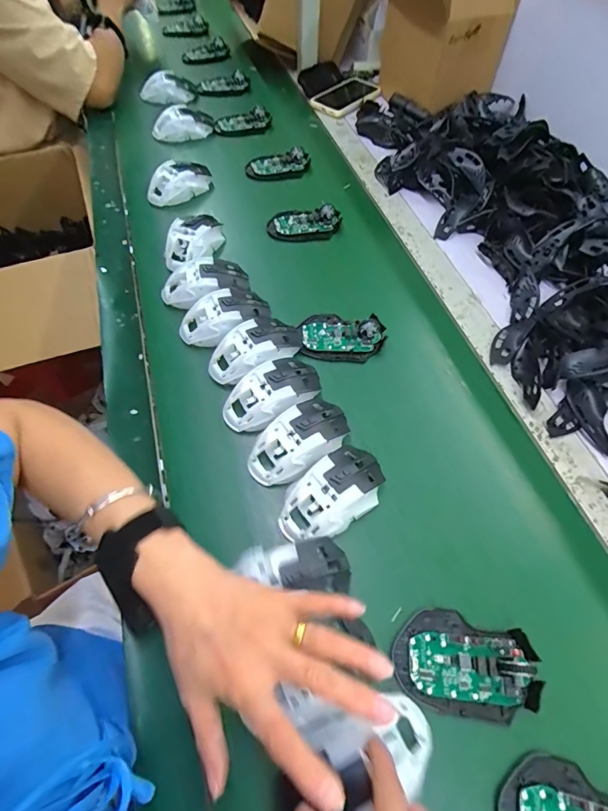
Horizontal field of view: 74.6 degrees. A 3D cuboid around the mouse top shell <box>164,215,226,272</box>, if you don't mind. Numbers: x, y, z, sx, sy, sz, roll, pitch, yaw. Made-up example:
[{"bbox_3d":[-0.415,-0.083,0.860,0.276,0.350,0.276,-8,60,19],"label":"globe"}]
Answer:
[{"bbox_3d":[-0.170,-0.250,0.604,0.059,0.035,0.114,22,65,9],"label":"mouse top shell"}]

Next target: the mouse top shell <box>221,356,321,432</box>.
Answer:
[{"bbox_3d":[-0.035,-0.015,0.459,0.117,0.034,0.066,-31,68,-15],"label":"mouse top shell"}]

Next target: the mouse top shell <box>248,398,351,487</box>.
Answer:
[{"bbox_3d":[-0.003,0.040,0.428,0.115,0.035,0.065,-38,70,-18],"label":"mouse top shell"}]

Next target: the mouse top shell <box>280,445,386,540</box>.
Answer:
[{"bbox_3d":[0.029,0.092,0.403,0.115,0.050,0.063,-38,70,-18],"label":"mouse top shell"}]

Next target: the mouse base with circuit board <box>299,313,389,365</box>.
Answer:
[{"bbox_3d":[0.049,-0.090,0.515,0.107,0.024,0.072,10,58,5],"label":"mouse base with circuit board"}]

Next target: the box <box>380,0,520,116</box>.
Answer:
[{"bbox_3d":[0.252,-0.727,0.759,0.195,0.198,0.256,-5,64,-4],"label":"box"}]

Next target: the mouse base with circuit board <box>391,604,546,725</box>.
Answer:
[{"bbox_3d":[0.136,0.212,0.330,0.114,0.022,0.074,6,58,3],"label":"mouse base with circuit board"}]

